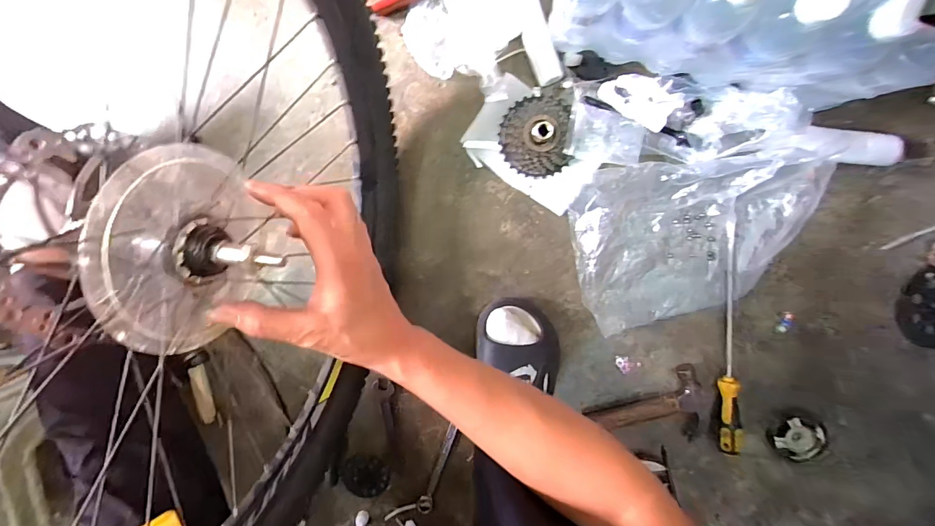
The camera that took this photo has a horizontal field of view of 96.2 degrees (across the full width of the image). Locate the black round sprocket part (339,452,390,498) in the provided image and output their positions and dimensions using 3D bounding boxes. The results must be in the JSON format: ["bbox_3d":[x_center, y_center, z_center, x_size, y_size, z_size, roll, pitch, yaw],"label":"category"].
[{"bbox_3d":[-0.166,0.345,0.678,0.078,0.004,0.076,1,99,4],"label":"black round sprocket part"}]

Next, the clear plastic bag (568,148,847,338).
[{"bbox_3d":[0.299,-0.031,0.548,0.302,0.088,0.231,-8,98,5],"label":"clear plastic bag"}]

